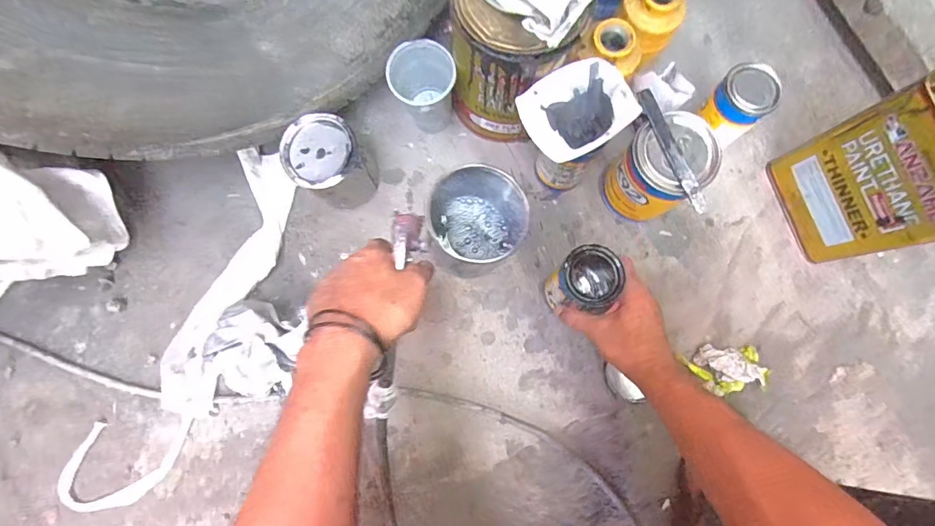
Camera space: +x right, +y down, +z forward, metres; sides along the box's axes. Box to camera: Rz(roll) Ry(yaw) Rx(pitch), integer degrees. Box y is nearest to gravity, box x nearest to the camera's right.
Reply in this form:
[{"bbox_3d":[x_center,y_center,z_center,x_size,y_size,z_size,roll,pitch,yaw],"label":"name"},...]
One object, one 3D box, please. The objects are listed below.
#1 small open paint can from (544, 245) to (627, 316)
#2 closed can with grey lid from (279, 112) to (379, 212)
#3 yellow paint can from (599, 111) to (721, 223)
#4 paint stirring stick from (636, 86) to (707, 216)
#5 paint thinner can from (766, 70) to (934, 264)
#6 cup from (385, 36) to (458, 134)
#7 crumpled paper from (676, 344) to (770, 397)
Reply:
[{"bbox_3d":[0.141,0.021,0.567,0.076,0.075,0.072,4,79,0],"label":"small open paint can"},{"bbox_3d":[-0.190,-0.135,0.631,0.091,0.116,0.097,1,78,-2],"label":"closed can with grey lid"},{"bbox_3d":[0.251,-0.119,0.617,0.097,0.136,0.096,1,78,-2],"label":"yellow paint can"},{"bbox_3d":[0.246,-0.138,0.552,0.021,0.008,0.164,-22,80,-7],"label":"paint stirring stick"},{"bbox_3d":[0.515,-0.101,0.562,0.104,0.254,0.160,-16,79,-6],"label":"paint thinner can"},{"bbox_3d":[-0.060,-0.232,0.629,0.082,0.116,0.074,-14,79,-6],"label":"cup"},{"bbox_3d":[0.355,0.142,0.622,0.099,0.027,0.066,-10,78,-5],"label":"crumpled paper"}]

